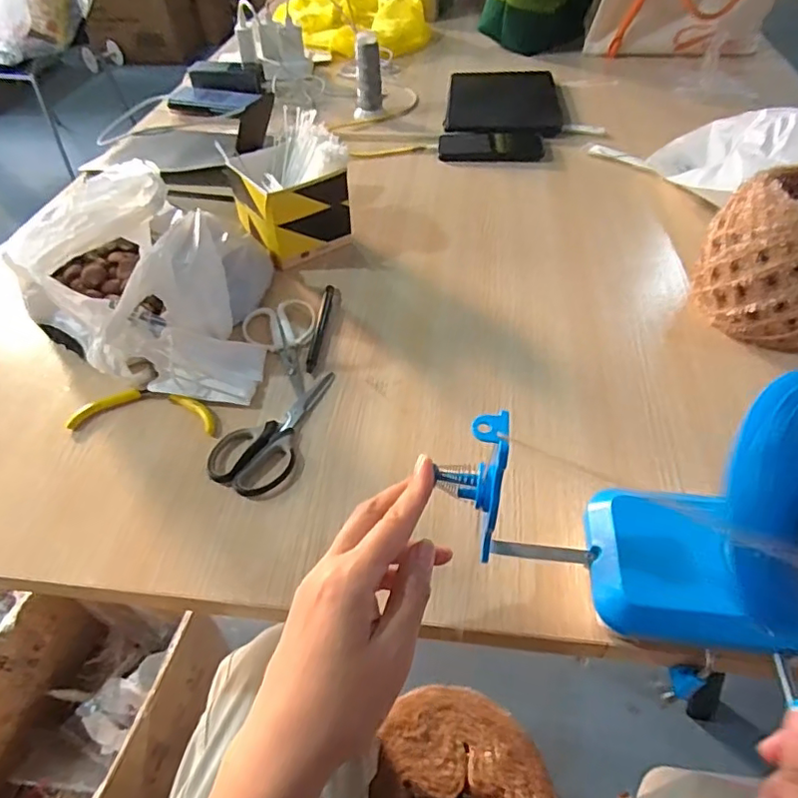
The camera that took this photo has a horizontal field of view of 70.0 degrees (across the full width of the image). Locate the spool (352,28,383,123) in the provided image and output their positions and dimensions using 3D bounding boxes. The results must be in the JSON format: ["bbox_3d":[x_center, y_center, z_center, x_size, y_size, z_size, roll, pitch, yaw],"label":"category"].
[{"bbox_3d":[-0.052,-0.538,0.955,0.046,0.125,0.035,1,47,1],"label":"spool"}]

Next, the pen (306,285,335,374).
[{"bbox_3d":[-0.082,-0.076,0.599,0.011,0.006,0.130,4,47,3],"label":"pen"}]

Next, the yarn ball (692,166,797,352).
[{"bbox_3d":[0.380,-0.136,0.553,0.143,0.128,0.120,30,54,25],"label":"yarn ball"}]

